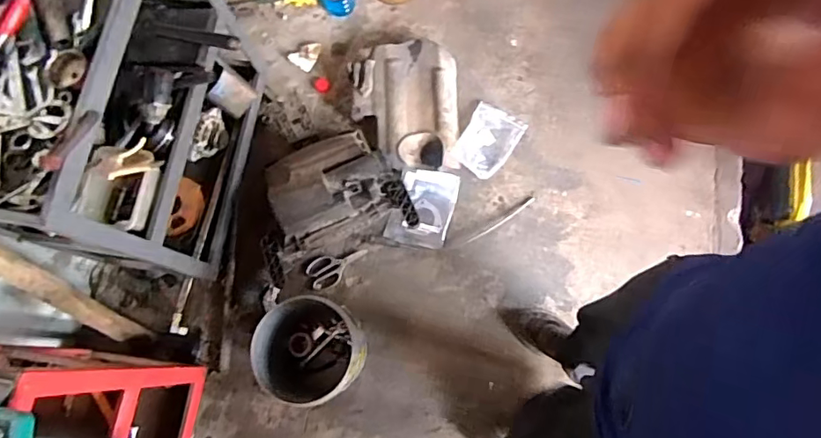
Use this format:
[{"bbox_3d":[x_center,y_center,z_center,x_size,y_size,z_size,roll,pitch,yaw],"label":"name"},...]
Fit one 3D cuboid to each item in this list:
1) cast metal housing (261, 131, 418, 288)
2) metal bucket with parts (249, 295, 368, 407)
[{"bbox_3d":[-0.229,-0.052,1.397,0.412,0.149,0.315,-25,75,-4],"label":"cast metal housing"},{"bbox_3d":[-0.237,0.320,1.289,0.246,0.204,0.223,9,74,6],"label":"metal bucket with parts"}]

